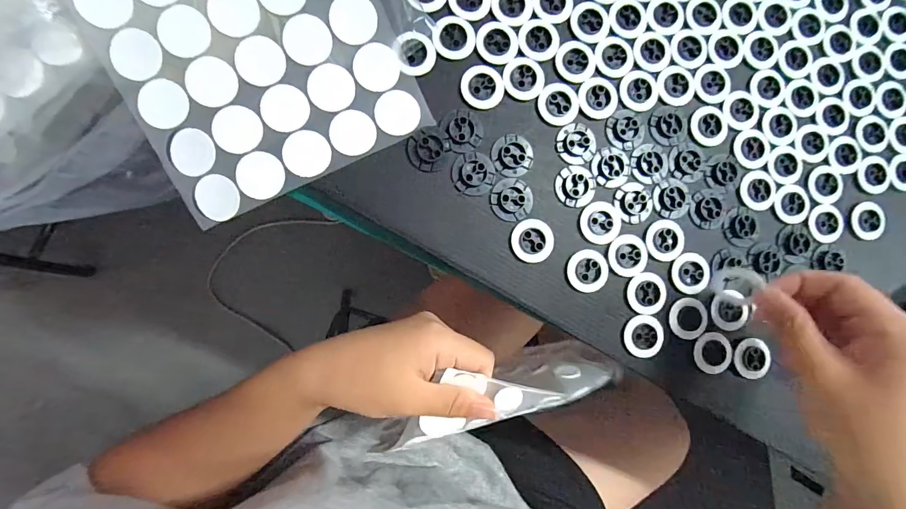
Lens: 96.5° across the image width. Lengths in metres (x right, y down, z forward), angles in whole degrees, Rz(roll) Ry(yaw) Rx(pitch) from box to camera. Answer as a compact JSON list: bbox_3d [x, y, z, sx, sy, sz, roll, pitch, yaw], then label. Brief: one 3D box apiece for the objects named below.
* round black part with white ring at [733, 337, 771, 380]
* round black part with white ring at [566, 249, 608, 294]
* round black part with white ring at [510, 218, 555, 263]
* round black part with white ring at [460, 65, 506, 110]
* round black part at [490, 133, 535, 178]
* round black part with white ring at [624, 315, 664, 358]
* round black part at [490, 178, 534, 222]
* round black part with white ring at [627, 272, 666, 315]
[{"bbox_3d":[0.210,0.073,0.282,0.022,0.007,0.027,16,87,-7],"label":"round black part with white ring"},{"bbox_3d":[0.091,0.011,0.270,0.028,0.004,0.028,0,89,-8],"label":"round black part with white ring"},{"bbox_3d":[0.052,-0.009,0.265,0.028,0.004,0.028,0,89,-8],"label":"round black part with white ring"},{"bbox_3d":[0.020,-0.109,0.262,0.028,0.004,0.026,0,89,-8],"label":"round black part with white ring"},{"bbox_3d":[0.040,-0.065,0.265,0.028,0.004,0.027,0,89,-8],"label":"round black part"},{"bbox_3d":[0.130,0.056,0.274,0.027,0.004,0.027,0,89,-8],"label":"round black part with white ring"},{"bbox_3d":[0.039,-0.036,0.264,0.027,0.004,0.027,0,89,-8],"label":"round black part"},{"bbox_3d":[0.133,0.027,0.275,0.026,0.004,0.027,0,89,-8],"label":"round black part with white ring"}]

